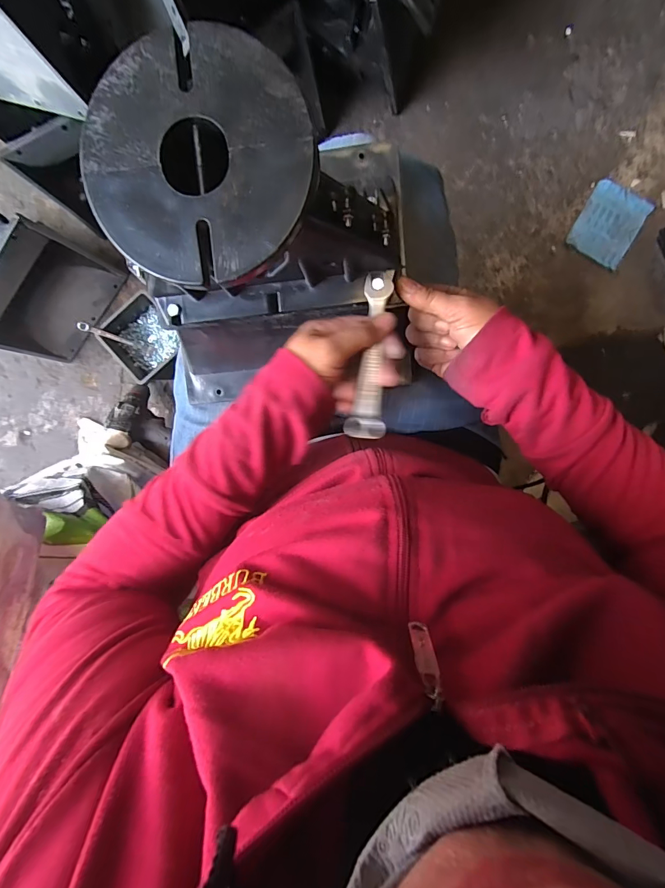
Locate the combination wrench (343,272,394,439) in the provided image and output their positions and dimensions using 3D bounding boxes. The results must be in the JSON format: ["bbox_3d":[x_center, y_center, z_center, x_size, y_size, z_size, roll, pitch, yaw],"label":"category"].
[{"bbox_3d":[0.032,-0.072,0.328,0.031,0.007,0.133,5,89,2],"label":"combination wrench"}]

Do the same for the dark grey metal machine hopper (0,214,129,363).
[{"bbox_3d":[-0.547,-0.270,0.760,0.080,0.213,0.243,43,96,-2],"label":"dark grey metal machine hopper"}]

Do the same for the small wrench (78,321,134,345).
[{"bbox_3d":[-0.432,-0.208,0.754,0.010,0.096,0.015,29,99,44],"label":"small wrench"}]

